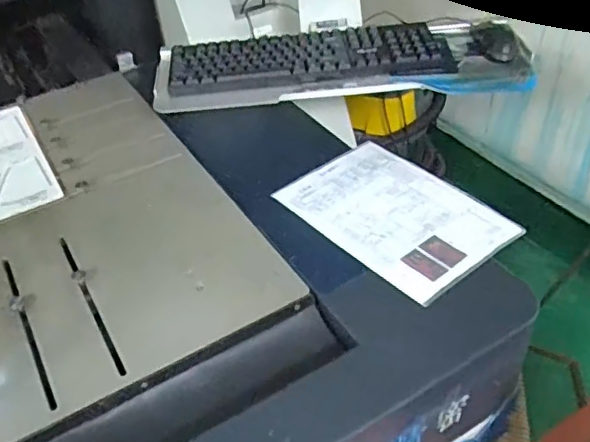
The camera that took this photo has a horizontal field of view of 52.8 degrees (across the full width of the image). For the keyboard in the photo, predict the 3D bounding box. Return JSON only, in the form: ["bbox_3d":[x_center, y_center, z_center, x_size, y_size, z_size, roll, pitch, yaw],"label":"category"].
[{"bbox_3d":[0.024,-0.260,0.946,0.432,0.030,0.129,-6,41,-1],"label":"keyboard"}]

